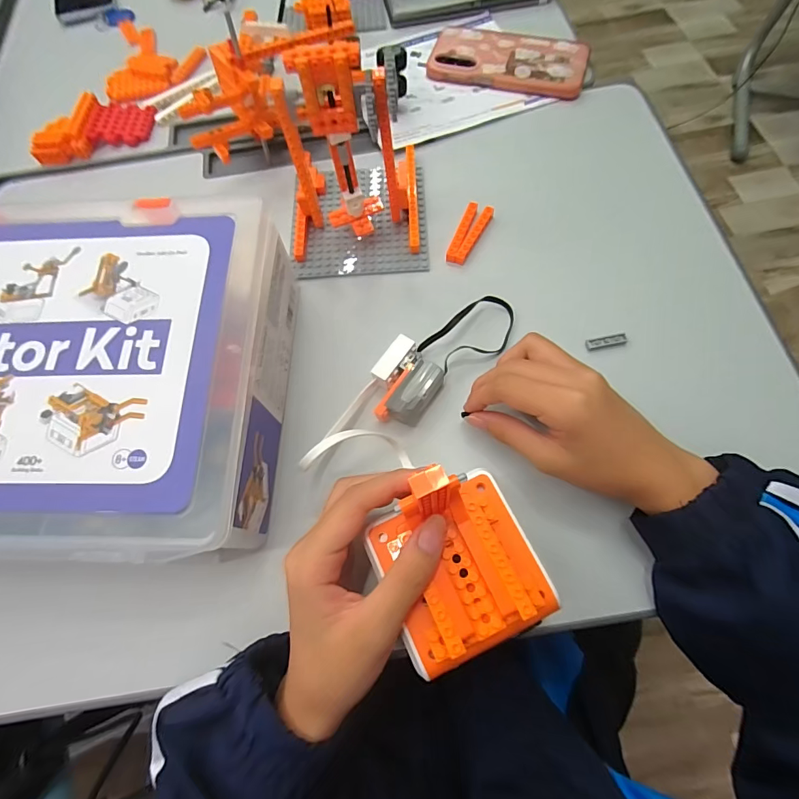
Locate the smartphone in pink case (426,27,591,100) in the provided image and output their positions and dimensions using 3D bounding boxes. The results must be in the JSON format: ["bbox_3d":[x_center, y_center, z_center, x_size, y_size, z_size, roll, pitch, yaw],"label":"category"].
[{"bbox_3d":[0.121,-0.377,0.475,0.167,0.016,0.089,17,69,9],"label":"smartphone in pink case"}]

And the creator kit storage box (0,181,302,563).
[{"bbox_3d":[-0.229,-0.017,0.290,0.284,0.073,0.235,2,68,3],"label":"creator kit storage box"}]

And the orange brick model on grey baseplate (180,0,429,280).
[{"bbox_3d":[-0.039,-0.202,0.335,0.119,0.145,0.129,-4,68,0],"label":"orange brick model on grey baseplate"}]

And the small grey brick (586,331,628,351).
[{"bbox_3d":[0.168,-0.047,0.345,0.033,0.004,0.010,-12,68,-3],"label":"small grey brick"}]

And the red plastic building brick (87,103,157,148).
[{"bbox_3d":[-0.299,-0.298,0.460,0.058,0.008,0.055,3,72,-12],"label":"red plastic building brick"}]

